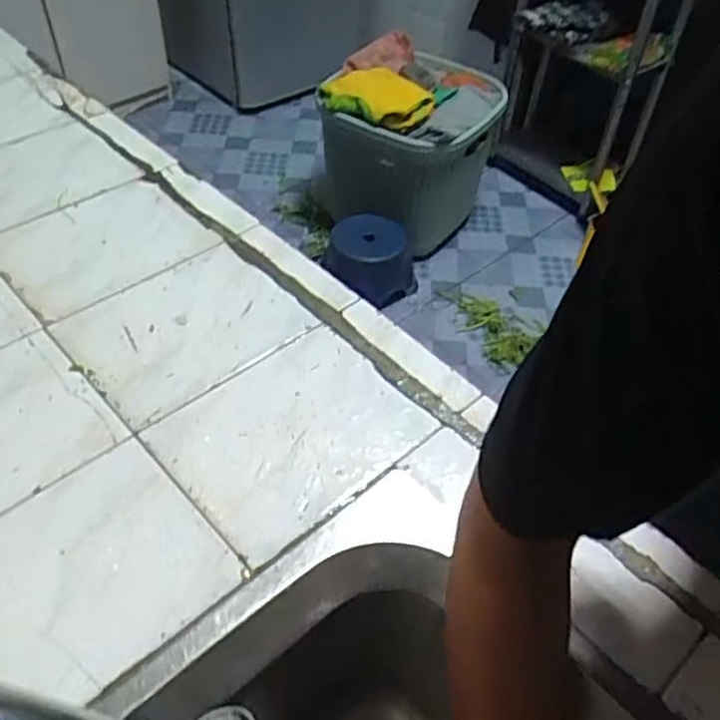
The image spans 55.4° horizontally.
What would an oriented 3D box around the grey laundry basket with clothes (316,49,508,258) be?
[{"bbox_3d":[0.130,-0.513,1.714,0.362,0.391,0.390,17,50,13],"label":"grey laundry basket with clothes"}]

